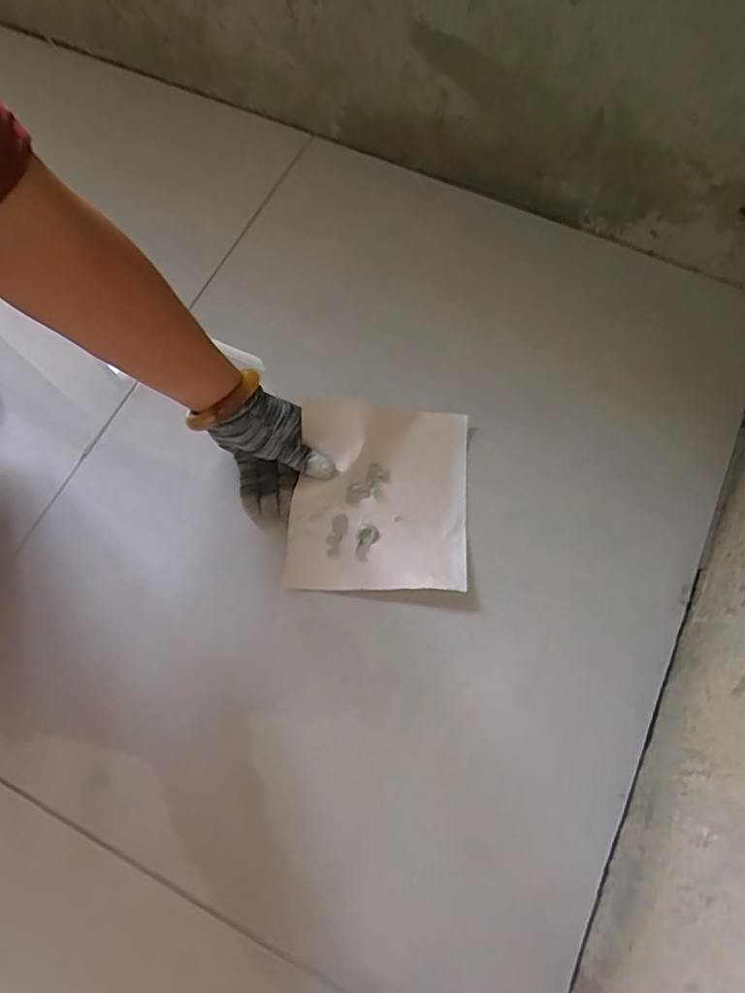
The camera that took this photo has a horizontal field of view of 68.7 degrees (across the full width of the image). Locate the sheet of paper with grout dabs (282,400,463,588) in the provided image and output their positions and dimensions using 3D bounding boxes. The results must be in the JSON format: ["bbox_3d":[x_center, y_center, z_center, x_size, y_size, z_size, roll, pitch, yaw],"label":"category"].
[{"bbox_3d":[0.009,-0.003,0.502,0.156,0.028,0.177,6,70,0],"label":"sheet of paper with grout dabs"}]

